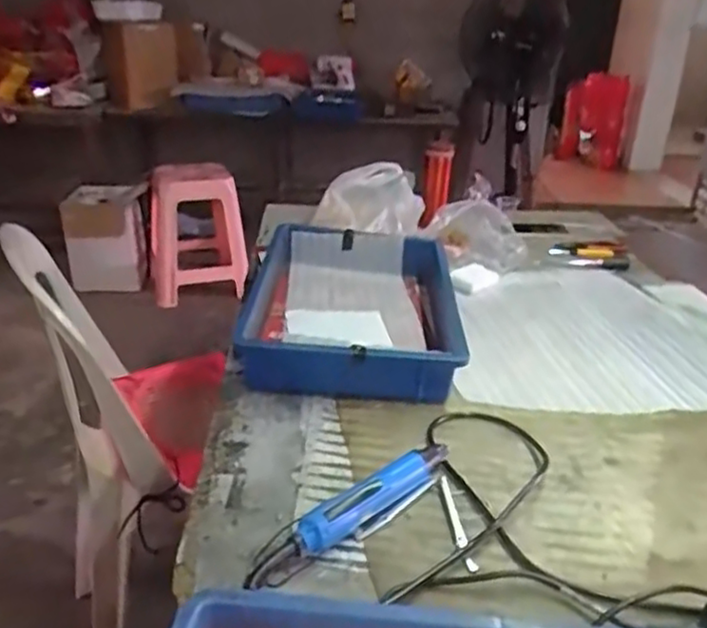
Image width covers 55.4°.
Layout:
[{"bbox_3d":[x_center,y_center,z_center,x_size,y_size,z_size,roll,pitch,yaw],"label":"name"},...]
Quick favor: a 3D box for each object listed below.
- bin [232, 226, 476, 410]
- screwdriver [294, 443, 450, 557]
[{"bbox_3d":[0.001,-0.020,1.003,0.281,0.076,0.426,3,26,1],"label":"bin"},{"bbox_3d":[0.028,0.175,0.658,0.211,0.040,0.035,-22,35,-40],"label":"screwdriver"}]

